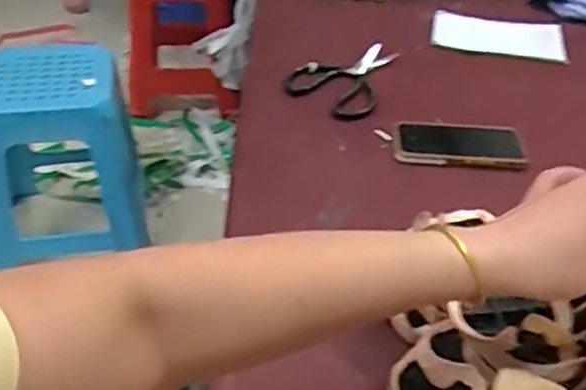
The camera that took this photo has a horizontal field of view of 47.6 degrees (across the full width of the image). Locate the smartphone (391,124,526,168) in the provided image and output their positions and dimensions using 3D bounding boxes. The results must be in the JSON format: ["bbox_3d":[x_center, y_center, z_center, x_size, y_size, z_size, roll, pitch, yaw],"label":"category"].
[{"bbox_3d":[0.214,-0.067,0.861,0.162,0.008,0.075,2,37,-2],"label":"smartphone"}]

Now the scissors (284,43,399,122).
[{"bbox_3d":[0.087,-0.180,0.992,0.138,0.018,0.188,28,44,29],"label":"scissors"}]

